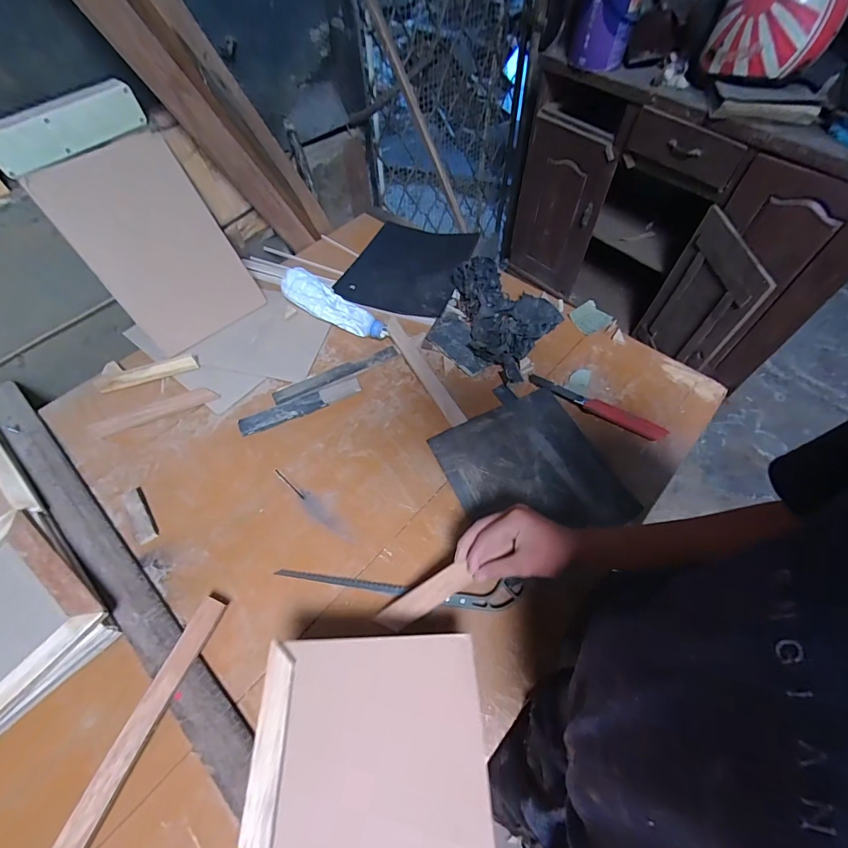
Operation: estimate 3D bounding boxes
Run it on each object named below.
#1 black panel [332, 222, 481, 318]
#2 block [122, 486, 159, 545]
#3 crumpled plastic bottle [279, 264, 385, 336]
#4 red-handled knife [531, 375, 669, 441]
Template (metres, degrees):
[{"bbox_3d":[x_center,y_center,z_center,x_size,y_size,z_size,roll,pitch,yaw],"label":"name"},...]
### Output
[{"bbox_3d":[-0.028,-0.337,0.867,0.220,0.032,0.282,18,61,11],"label":"black panel"},{"bbox_3d":[-0.407,0.129,0.592,0.028,0.009,0.090,-33,65,-18],"label":"block"},{"bbox_3d":[-0.165,-0.221,0.771,0.215,0.062,0.066,30,64,17],"label":"crumpled plastic bottle"},{"bbox_3d":[0.284,-0.031,0.684,0.227,0.013,0.031,27,63,16],"label":"red-handled knife"}]

